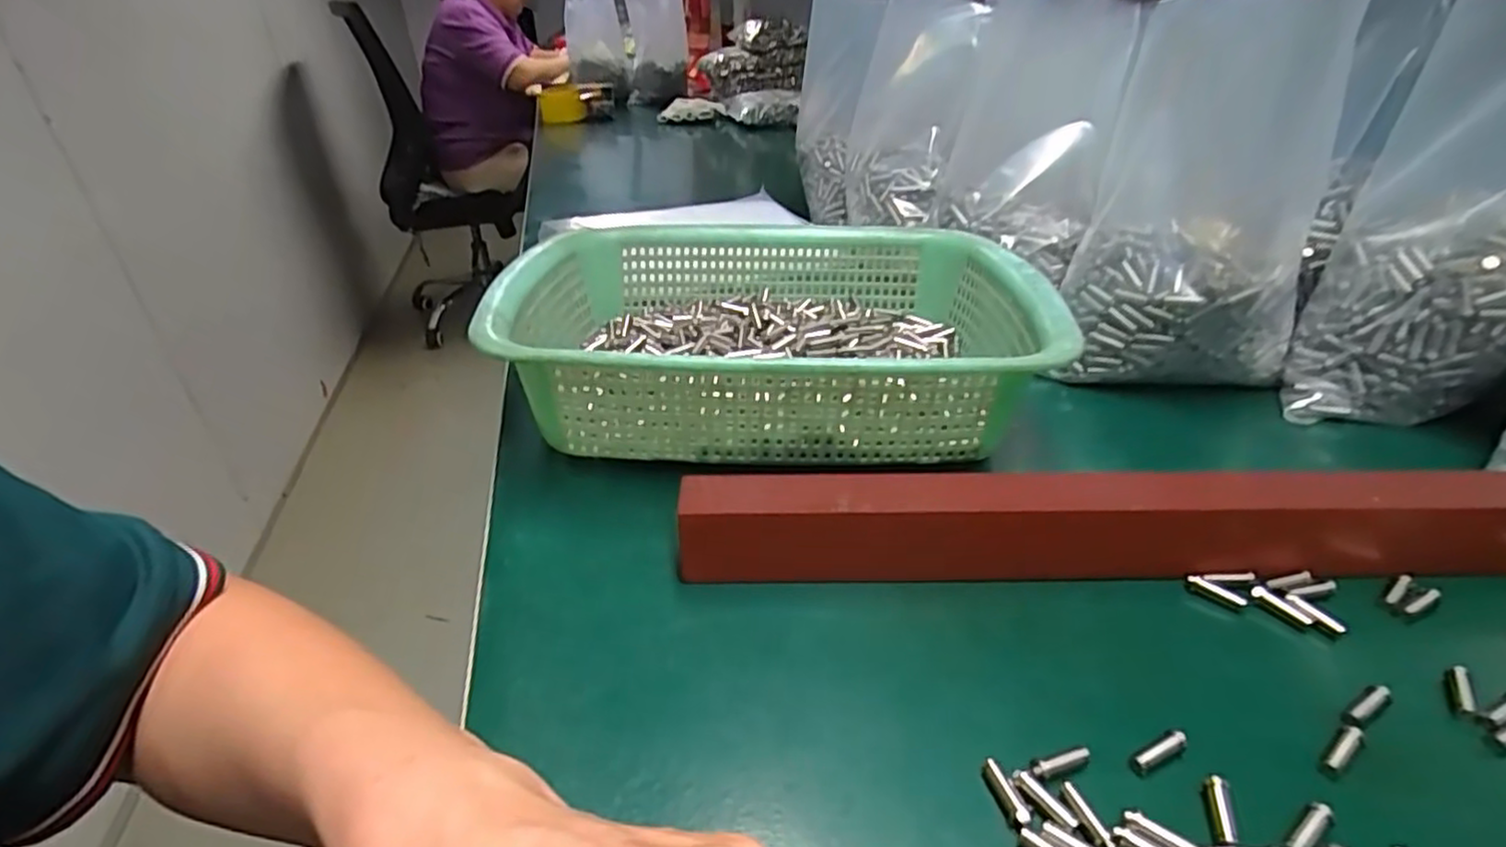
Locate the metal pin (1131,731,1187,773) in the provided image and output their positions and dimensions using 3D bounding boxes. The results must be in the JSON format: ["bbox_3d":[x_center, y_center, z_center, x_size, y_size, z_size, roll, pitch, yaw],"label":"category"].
[{"bbox_3d":[0.131,0.106,0.230,0.021,0.005,0.005,-13,31,-21],"label":"metal pin"}]

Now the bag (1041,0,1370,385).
[{"bbox_3d":[0.269,-0.134,0.427,0.121,0.205,0.105,17,34,29],"label":"bag"}]

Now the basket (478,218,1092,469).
[{"bbox_3d":[0.015,-0.049,0.427,0.282,0.084,0.224,0,29,2],"label":"basket"}]

